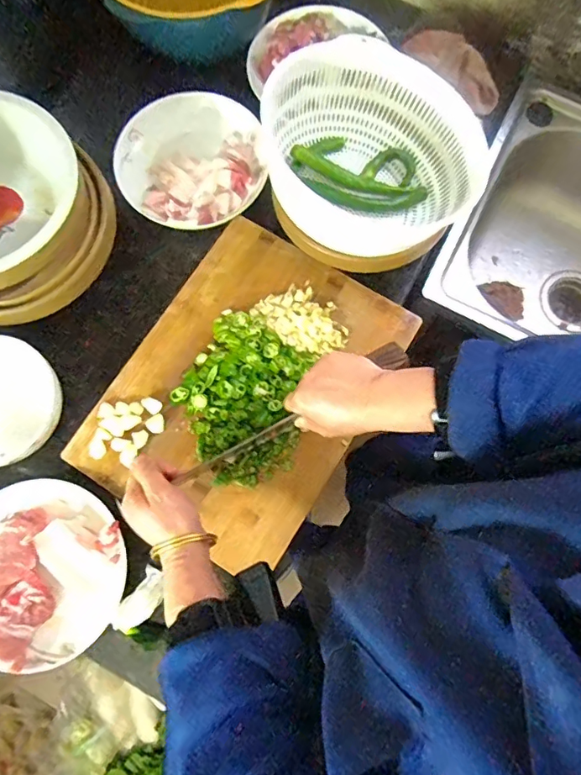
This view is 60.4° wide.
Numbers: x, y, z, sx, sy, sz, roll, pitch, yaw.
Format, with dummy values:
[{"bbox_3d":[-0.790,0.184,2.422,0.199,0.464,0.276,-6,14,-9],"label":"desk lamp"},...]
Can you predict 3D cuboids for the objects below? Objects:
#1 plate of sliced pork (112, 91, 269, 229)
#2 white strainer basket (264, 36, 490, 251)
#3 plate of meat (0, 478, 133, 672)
[{"bbox_3d":[-0.130,-0.304,0.668,0.192,0.042,0.185,0,77,0],"label":"plate of sliced pork"},{"bbox_3d":[0.087,-0.273,0.609,0.223,0.108,0.245,0,77,0],"label":"white strainer basket"},{"bbox_3d":[-0.282,0.197,0.547,0.198,0.059,0.185,0,77,0],"label":"plate of meat"}]

